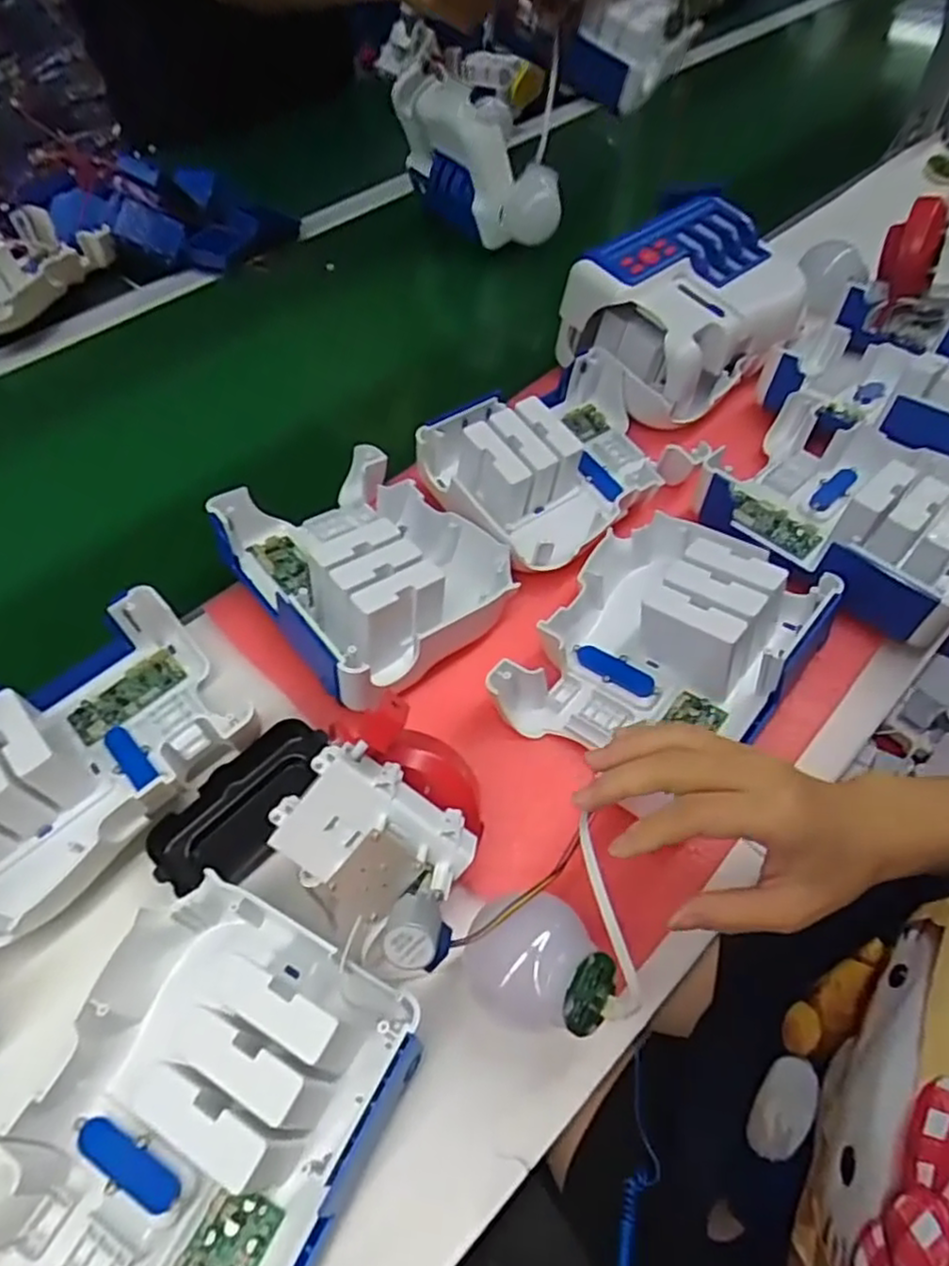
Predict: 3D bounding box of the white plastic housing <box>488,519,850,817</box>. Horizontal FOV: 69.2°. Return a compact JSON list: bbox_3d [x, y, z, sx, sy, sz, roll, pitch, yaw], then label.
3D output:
[{"bbox_3d":[0.113,0.006,0.415,0.139,0.065,0.172,31,62,22],"label":"white plastic housing"}]

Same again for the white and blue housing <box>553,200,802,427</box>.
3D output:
[{"bbox_3d":[0.181,-0.273,0.576,0.184,0.096,0.135,-38,62,-21],"label":"white and blue housing"}]

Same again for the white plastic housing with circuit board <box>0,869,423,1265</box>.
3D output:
[{"bbox_3d":[-0.123,0.217,0.288,0.139,0.057,0.186,22,60,17],"label":"white plastic housing with circuit board"}]

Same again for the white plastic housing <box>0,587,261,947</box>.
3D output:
[{"bbox_3d":[-0.229,0.069,0.394,0.135,0.057,0.185,37,65,24],"label":"white plastic housing"}]

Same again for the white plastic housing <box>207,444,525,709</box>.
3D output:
[{"bbox_3d":[-0.073,-0.055,0.457,0.145,0.059,0.187,-35,61,-19],"label":"white plastic housing"}]

